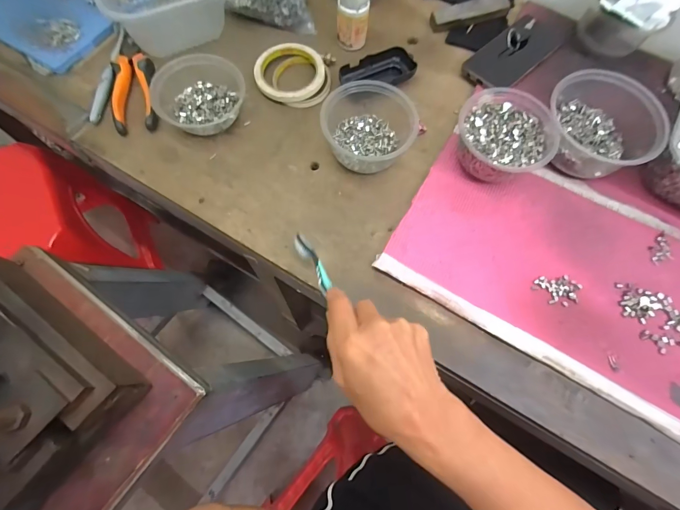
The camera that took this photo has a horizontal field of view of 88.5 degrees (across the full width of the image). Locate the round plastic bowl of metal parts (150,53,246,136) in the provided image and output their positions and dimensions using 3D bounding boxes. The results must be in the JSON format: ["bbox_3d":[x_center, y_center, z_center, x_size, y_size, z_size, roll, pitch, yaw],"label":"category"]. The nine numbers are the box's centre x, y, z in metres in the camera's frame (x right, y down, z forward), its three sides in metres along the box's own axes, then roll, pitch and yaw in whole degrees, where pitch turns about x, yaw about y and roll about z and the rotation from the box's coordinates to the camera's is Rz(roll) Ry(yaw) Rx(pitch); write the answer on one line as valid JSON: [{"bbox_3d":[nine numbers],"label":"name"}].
[{"bbox_3d":[-0.186,-0.207,0.455,0.107,0.051,0.094,20,70,4],"label":"round plastic bowl of metal parts"}]

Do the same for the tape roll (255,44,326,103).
[{"bbox_3d":[-0.071,-0.258,0.499,0.096,0.020,0.092,1,70,-3],"label":"tape roll"}]

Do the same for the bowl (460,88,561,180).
[{"bbox_3d":[0.198,-0.144,0.436,0.112,0.059,0.113,1,70,-3],"label":"bowl"}]

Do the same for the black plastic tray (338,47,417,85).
[{"bbox_3d":[0.052,-0.266,0.506,0.112,0.032,0.046,-14,71,-8],"label":"black plastic tray"}]

